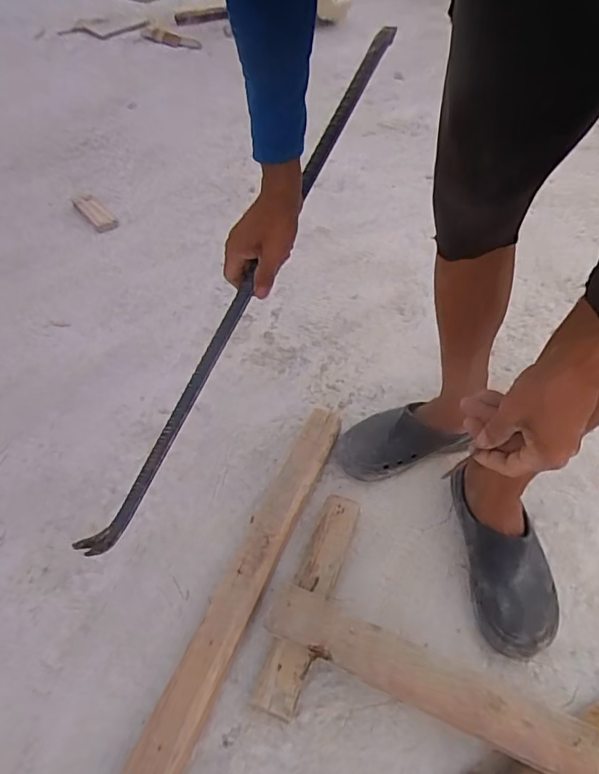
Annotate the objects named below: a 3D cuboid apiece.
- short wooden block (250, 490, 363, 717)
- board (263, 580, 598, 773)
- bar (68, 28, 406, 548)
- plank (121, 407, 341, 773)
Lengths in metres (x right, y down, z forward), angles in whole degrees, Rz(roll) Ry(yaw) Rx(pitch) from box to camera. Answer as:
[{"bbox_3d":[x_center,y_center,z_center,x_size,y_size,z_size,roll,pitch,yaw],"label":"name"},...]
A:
[{"bbox_3d":[0.015,0.288,0.718,0.056,0.042,0.297,14,50,14],"label":"short wooden block"},{"bbox_3d":[0.136,0.337,0.609,0.379,0.034,0.072,20,53,20],"label":"board"},{"bbox_3d":[-0.068,-0.119,0.622,0.022,0.039,0.714,28,89,24],"label":"bar"},{"bbox_3d":[-0.106,0.324,0.687,0.064,0.053,0.758,17,51,16],"label":"plank"}]

